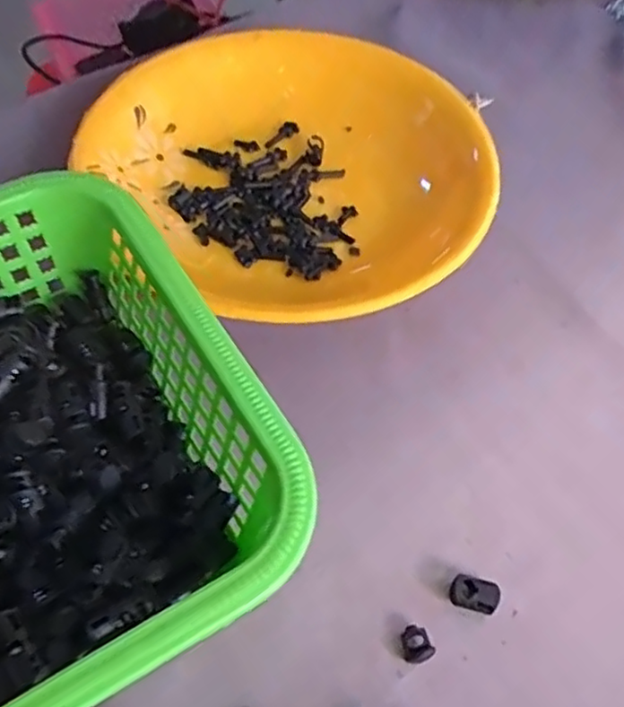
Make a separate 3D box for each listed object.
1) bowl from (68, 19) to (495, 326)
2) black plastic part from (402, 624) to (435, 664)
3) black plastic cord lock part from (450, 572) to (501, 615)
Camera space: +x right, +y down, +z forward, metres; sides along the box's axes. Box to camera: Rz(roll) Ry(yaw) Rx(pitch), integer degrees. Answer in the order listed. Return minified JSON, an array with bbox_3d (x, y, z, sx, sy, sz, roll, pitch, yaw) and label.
[{"bbox_3d":[-0.008,-0.118,0.402,0.215,0.070,0.242,-33,64,-21],"label":"bowl"},{"bbox_3d":[0.044,0.121,0.278,0.012,0.008,0.015,-7,58,-7],"label":"black plastic part"},{"bbox_3d":[0.071,0.105,0.290,0.020,0.013,0.013,19,58,9],"label":"black plastic cord lock part"}]

